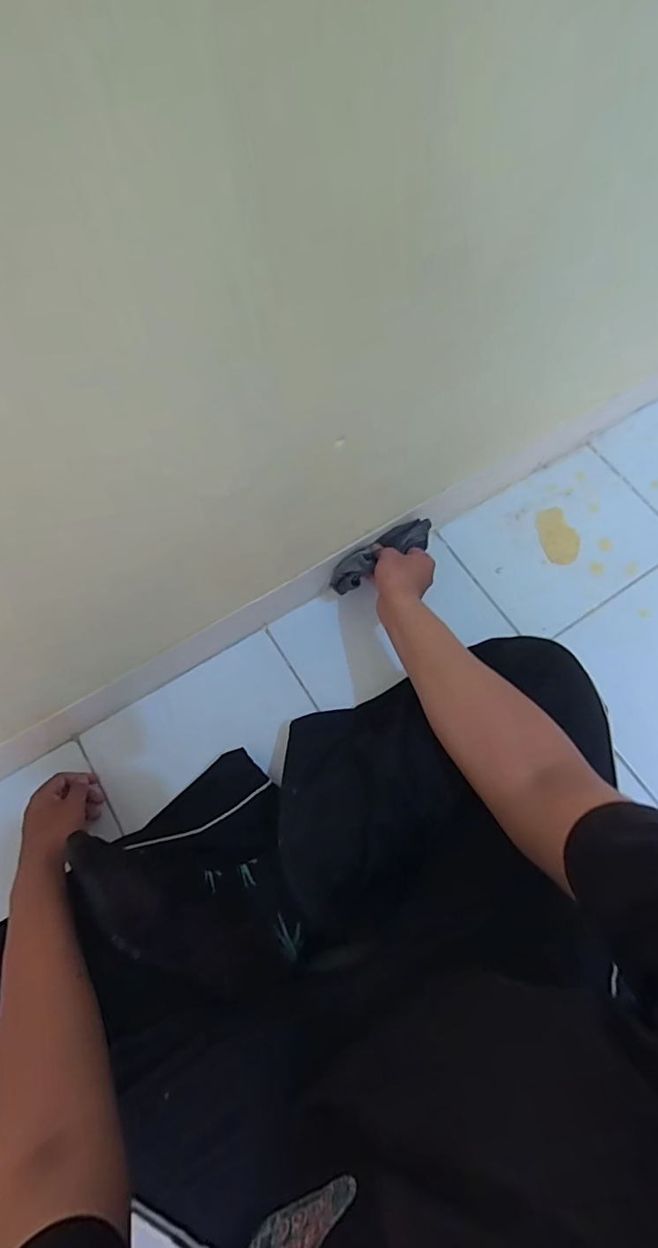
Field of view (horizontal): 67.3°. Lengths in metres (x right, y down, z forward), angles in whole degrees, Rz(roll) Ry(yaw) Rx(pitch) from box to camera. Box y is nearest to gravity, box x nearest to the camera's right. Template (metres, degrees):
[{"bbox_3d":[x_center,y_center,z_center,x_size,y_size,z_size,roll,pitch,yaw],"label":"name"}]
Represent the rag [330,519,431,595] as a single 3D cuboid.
[{"bbox_3d":[0.071,-0.094,0.668,0.147,0.059,0.049,-30,73,-8],"label":"rag"}]

